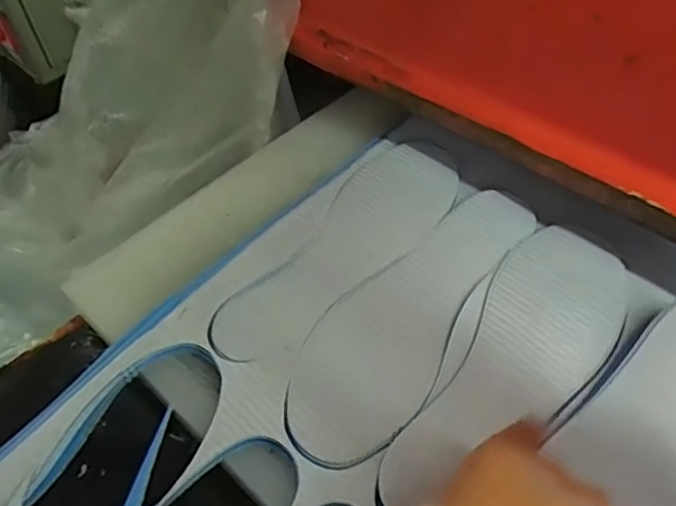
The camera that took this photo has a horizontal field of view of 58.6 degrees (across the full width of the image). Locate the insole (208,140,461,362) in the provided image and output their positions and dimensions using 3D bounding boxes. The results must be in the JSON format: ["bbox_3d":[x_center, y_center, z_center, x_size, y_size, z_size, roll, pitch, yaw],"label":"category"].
[{"bbox_3d":[0.013,-0.011,0.488,0.089,0.008,0.263,30,58,22],"label":"insole"}]

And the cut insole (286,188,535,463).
[{"bbox_3d":[0.059,0.035,0.448,0.088,0.008,0.266,31,58,23],"label":"cut insole"}]

